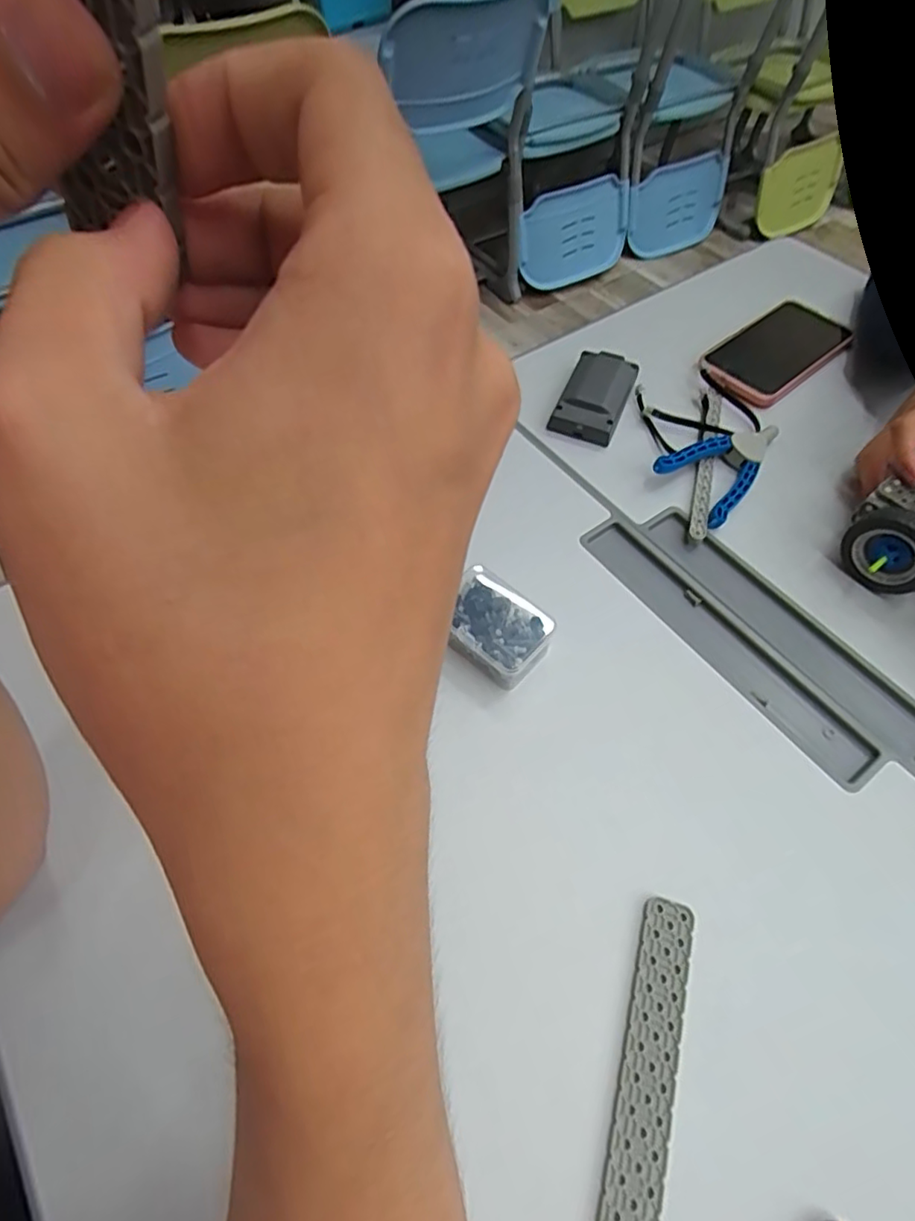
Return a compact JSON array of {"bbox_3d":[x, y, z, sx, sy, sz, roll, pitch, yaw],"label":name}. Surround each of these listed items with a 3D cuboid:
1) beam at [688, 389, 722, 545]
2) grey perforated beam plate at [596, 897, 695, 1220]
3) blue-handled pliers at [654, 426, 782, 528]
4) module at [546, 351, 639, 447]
[{"bbox_3d":[0.212,-0.131,0.501,0.014,0.006,0.181,14,60,9],"label":"beam"},{"bbox_3d":[0.091,0.220,0.283,0.024,0.004,0.148,16,60,10],"label":"grey perforated beam plate"},{"bbox_3d":[0.229,-0.126,0.487,0.127,0.023,0.067,-35,64,-19],"label":"blue-handled pliers"},{"bbox_3d":[0.127,-0.198,0.539,0.057,0.021,0.107,21,61,13],"label":"module"}]

